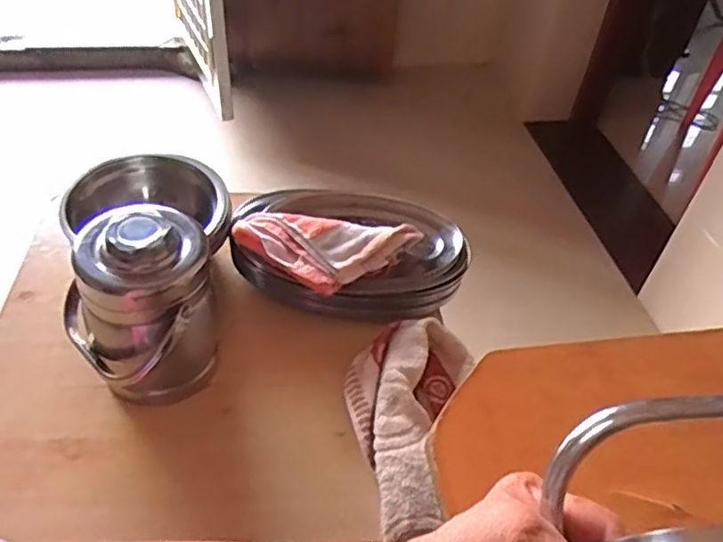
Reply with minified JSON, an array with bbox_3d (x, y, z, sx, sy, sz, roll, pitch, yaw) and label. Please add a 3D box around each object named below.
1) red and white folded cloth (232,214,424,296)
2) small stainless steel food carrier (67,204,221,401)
[{"bbox_3d":[-0.043,-0.026,0.822,0.249,0.049,0.113,2,44,-3],"label":"red and white folded cloth"},{"bbox_3d":[-0.239,0.047,0.700,0.142,0.225,0.137,3,44,-3],"label":"small stainless steel food carrier"}]

